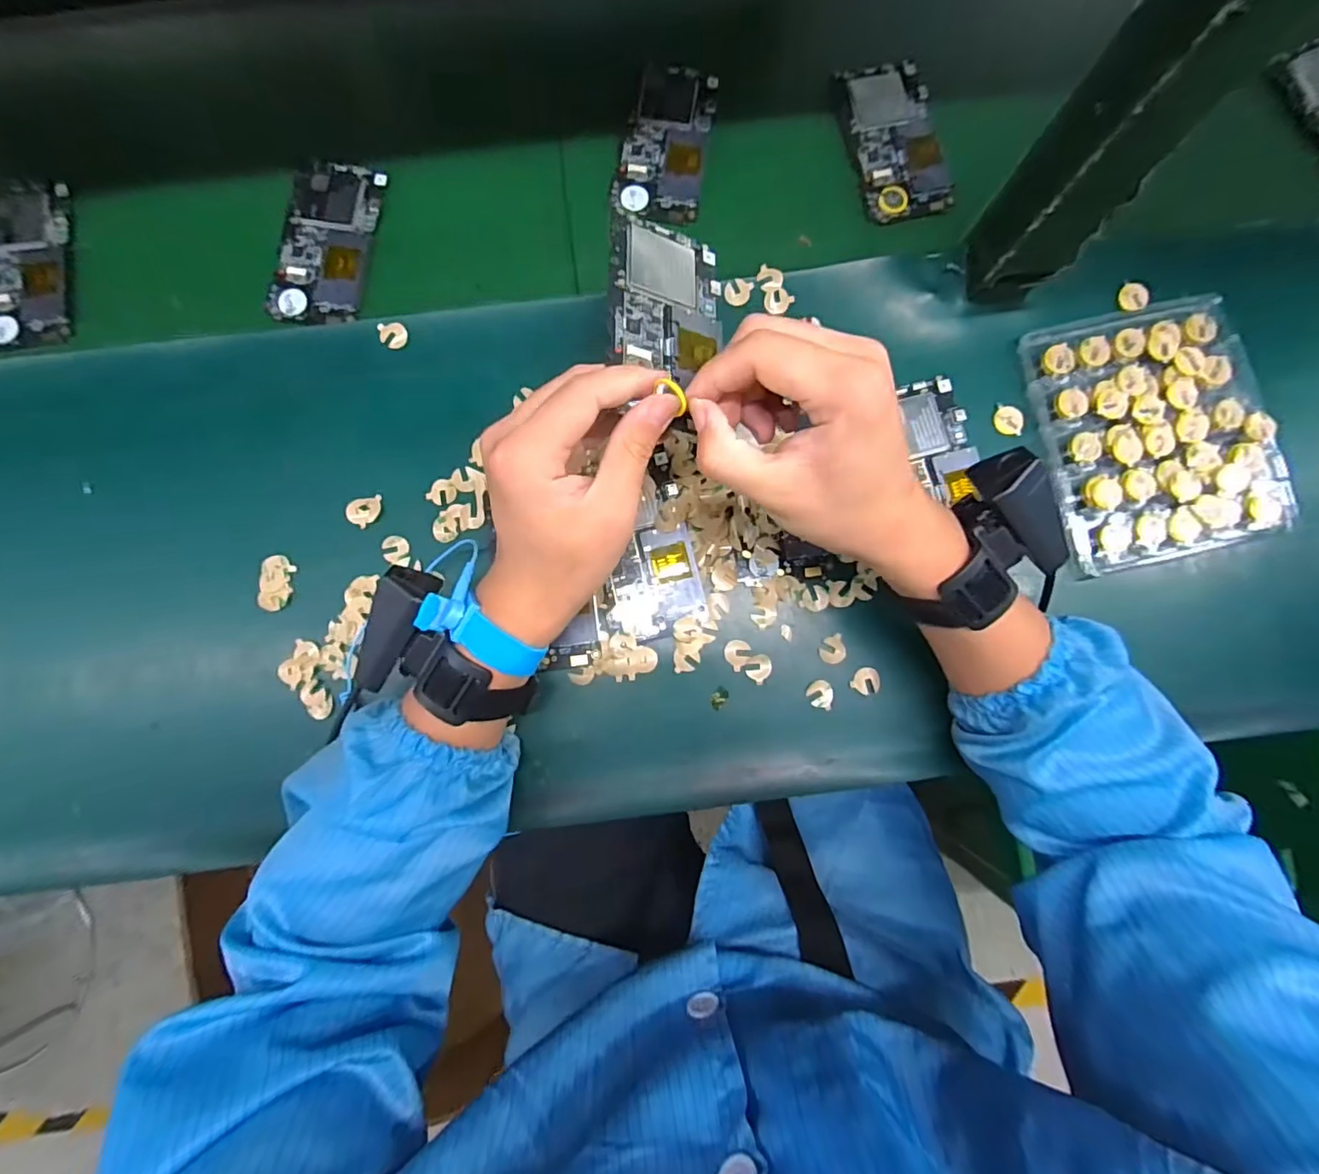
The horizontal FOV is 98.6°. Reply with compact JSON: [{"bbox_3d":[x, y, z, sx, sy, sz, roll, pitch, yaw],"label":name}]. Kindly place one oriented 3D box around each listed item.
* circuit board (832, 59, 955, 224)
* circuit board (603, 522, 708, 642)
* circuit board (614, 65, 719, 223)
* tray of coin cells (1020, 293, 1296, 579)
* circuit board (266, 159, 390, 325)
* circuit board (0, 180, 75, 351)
[{"bbox_3d":[0.176,-0.336,0.424,0.065,0.009,0.121,-14,84,-3],"label":"circuit board"},{"bbox_3d":[-0.004,-0.002,0.377,0.064,0.009,0.069,-13,84,-3],"label":"circuit board"},{"bbox_3d":[0.006,-0.334,0.423,0.062,0.004,0.124,11,83,0],"label":"circuit board"},{"bbox_3d":[0.337,-0.107,0.386,0.144,0.021,0.171,-12,84,-3],"label":"tray of coin cells"},{"bbox_3d":[-0.242,-0.252,0.414,0.065,0.007,0.123,7,83,0],"label":"circuit board"},{"bbox_3d":[-0.463,-0.236,0.414,0.063,0.008,0.129,-9,84,-2],"label":"circuit board"}]

